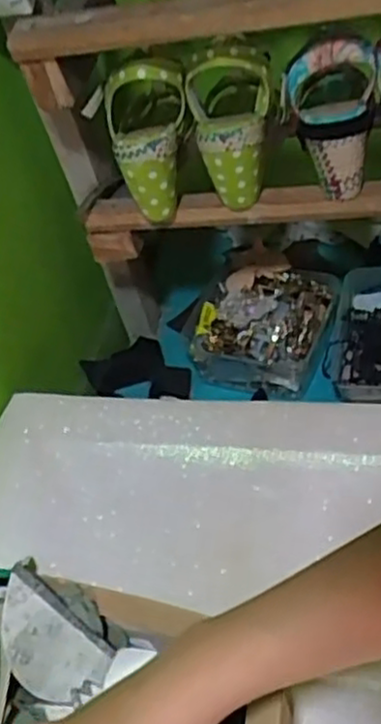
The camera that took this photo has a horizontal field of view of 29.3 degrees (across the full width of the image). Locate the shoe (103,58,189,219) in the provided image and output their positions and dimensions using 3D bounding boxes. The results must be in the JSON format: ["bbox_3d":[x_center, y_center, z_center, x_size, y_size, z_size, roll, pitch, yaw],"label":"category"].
[{"bbox_3d":[-0.044,-0.209,0.702,0.081,0.149,0.065,-1,22,7],"label":"shoe"}]

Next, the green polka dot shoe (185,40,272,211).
[{"bbox_3d":[0.042,-0.226,0.689,0.078,0.137,0.088,-10,45,7],"label":"green polka dot shoe"}]

